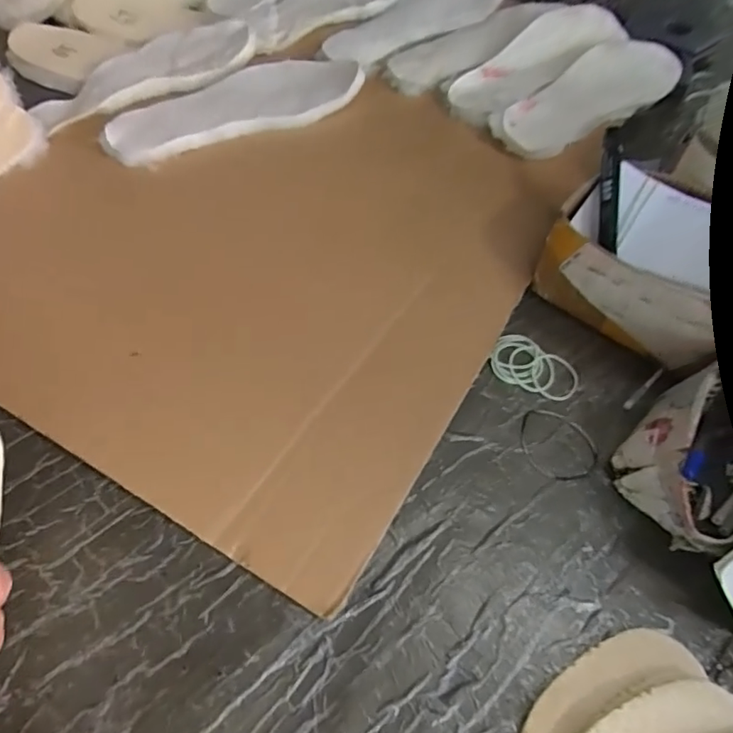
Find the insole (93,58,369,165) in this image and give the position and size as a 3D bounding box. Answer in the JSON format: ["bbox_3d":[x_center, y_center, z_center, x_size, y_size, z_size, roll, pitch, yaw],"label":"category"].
[{"bbox_3d":[-0.144,-0.291,0.609,0.278,0.023,0.098,-20,66,-12],"label":"insole"}]

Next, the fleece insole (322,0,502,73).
[{"bbox_3d":[0.060,-0.447,0.714,0.275,0.012,0.098,-39,67,-21],"label":"fleece insole"}]

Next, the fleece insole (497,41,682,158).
[{"bbox_3d":[0.253,-0.312,0.631,0.259,0.012,0.087,-32,75,-16],"label":"fleece insole"}]

